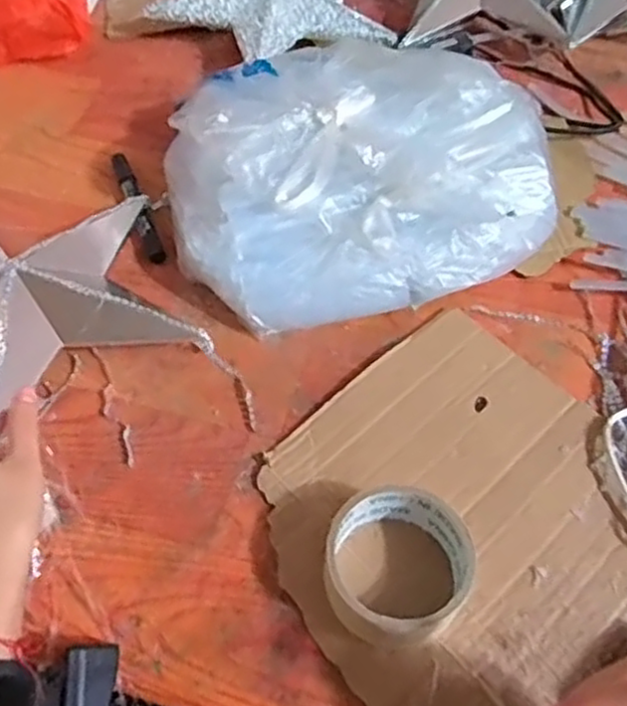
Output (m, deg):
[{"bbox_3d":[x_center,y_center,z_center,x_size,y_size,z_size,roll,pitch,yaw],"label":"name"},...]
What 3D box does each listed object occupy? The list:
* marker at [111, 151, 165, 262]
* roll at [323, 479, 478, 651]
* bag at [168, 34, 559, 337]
[{"bbox_3d":[-0.153,-0.130,0.606,0.015,0.016,0.134,-18,56,-14],"label":"marker"},{"bbox_3d":[0.050,0.123,0.413,0.089,0.045,0.081,1,54,-1],"label":"roll"},{"bbox_3d":[0.034,-0.145,0.572,0.295,0.100,0.237,-10,55,-9],"label":"bag"}]

